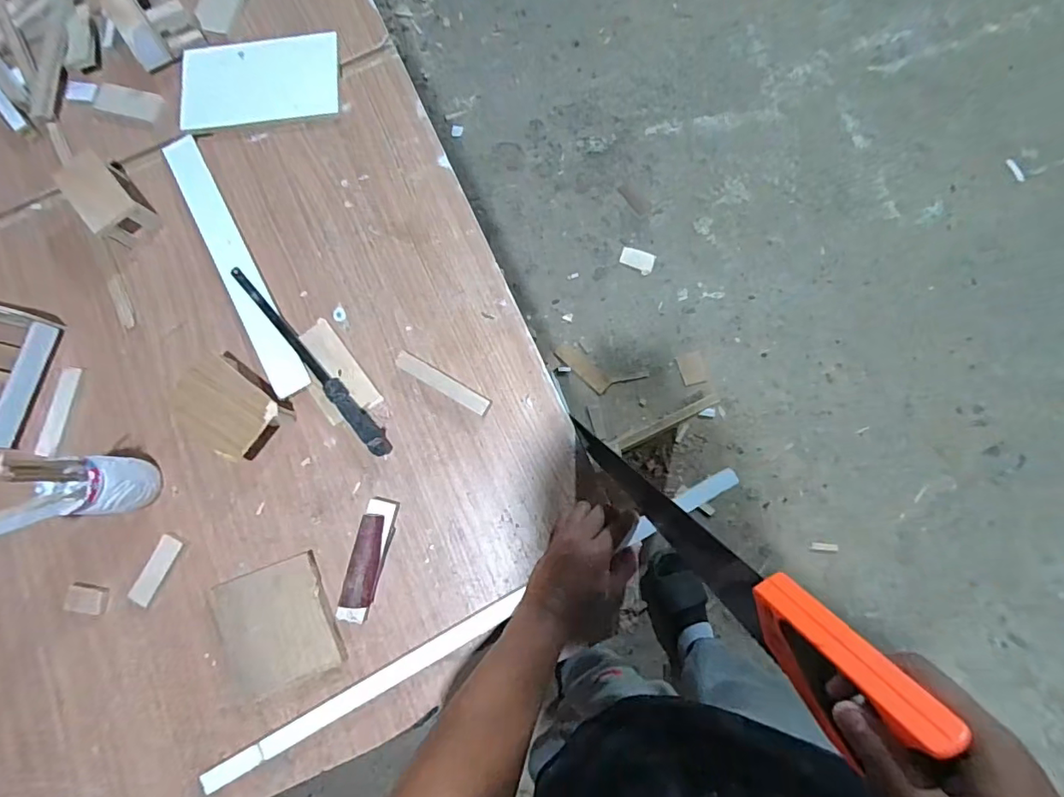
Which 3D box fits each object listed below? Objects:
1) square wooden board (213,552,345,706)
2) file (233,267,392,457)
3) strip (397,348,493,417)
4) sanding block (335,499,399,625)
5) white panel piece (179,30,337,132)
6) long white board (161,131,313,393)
[{"bbox_3d":[-0.278,0.249,0.583,0.116,0.019,0.125,-21,81,1],"label":"square wooden board"},{"bbox_3d":[-0.266,-0.050,0.631,0.023,0.026,0.301,-41,81,-2],"label":"file"},{"bbox_3d":[-0.106,-0.018,0.628,0.127,0.013,0.023,30,85,7],"label":"strip"},{"bbox_3d":[-0.182,0.179,0.590,0.034,0.033,0.133,14,80,4],"label":"sanding block"},{"bbox_3d":[-0.362,-0.422,0.708,0.213,0.008,0.117,-4,80,1],"label":"white panel piece"},{"bbox_3d":[-0.377,-0.175,0.674,0.049,0.008,0.389,-31,78,-3],"label":"long white board"}]

